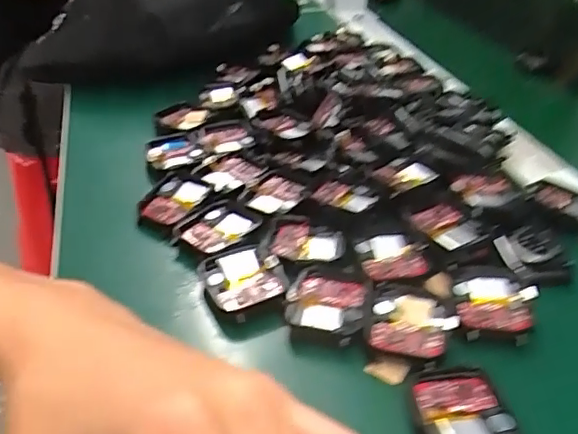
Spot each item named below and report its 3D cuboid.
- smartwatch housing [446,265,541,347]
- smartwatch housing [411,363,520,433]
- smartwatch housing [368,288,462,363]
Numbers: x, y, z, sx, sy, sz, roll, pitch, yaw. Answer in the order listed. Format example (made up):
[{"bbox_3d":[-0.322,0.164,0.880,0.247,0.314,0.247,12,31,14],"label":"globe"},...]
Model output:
[{"bbox_3d":[0.100,0.042,0.278,0.038,0.005,0.044,4,36,5],"label":"smartwatch housing"},{"bbox_3d":[0.070,0.083,0.230,0.035,0.011,0.046,-3,36,-6],"label":"smartwatch housing"},{"bbox_3d":[0.058,0.052,0.270,0.038,0.011,0.041,11,37,14],"label":"smartwatch housing"}]

